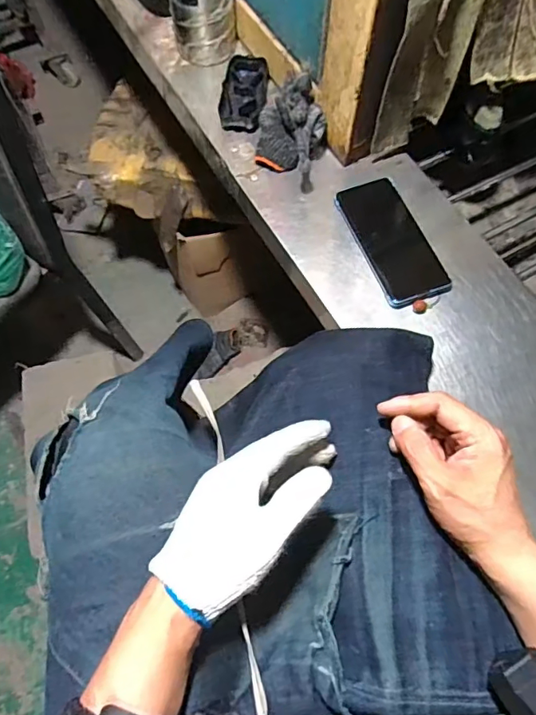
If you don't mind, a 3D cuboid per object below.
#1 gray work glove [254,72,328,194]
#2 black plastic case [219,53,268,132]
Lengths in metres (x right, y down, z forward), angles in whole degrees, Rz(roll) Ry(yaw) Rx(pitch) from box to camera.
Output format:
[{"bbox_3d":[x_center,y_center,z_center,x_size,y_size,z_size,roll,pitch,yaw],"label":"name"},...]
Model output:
[{"bbox_3d":[0.028,-0.274,0.596,0.083,0.085,0.126,6,66,4],"label":"gray work glove"},{"bbox_3d":[-0.031,-0.343,0.650,0.053,0.027,0.105,8,66,5],"label":"black plastic case"}]

